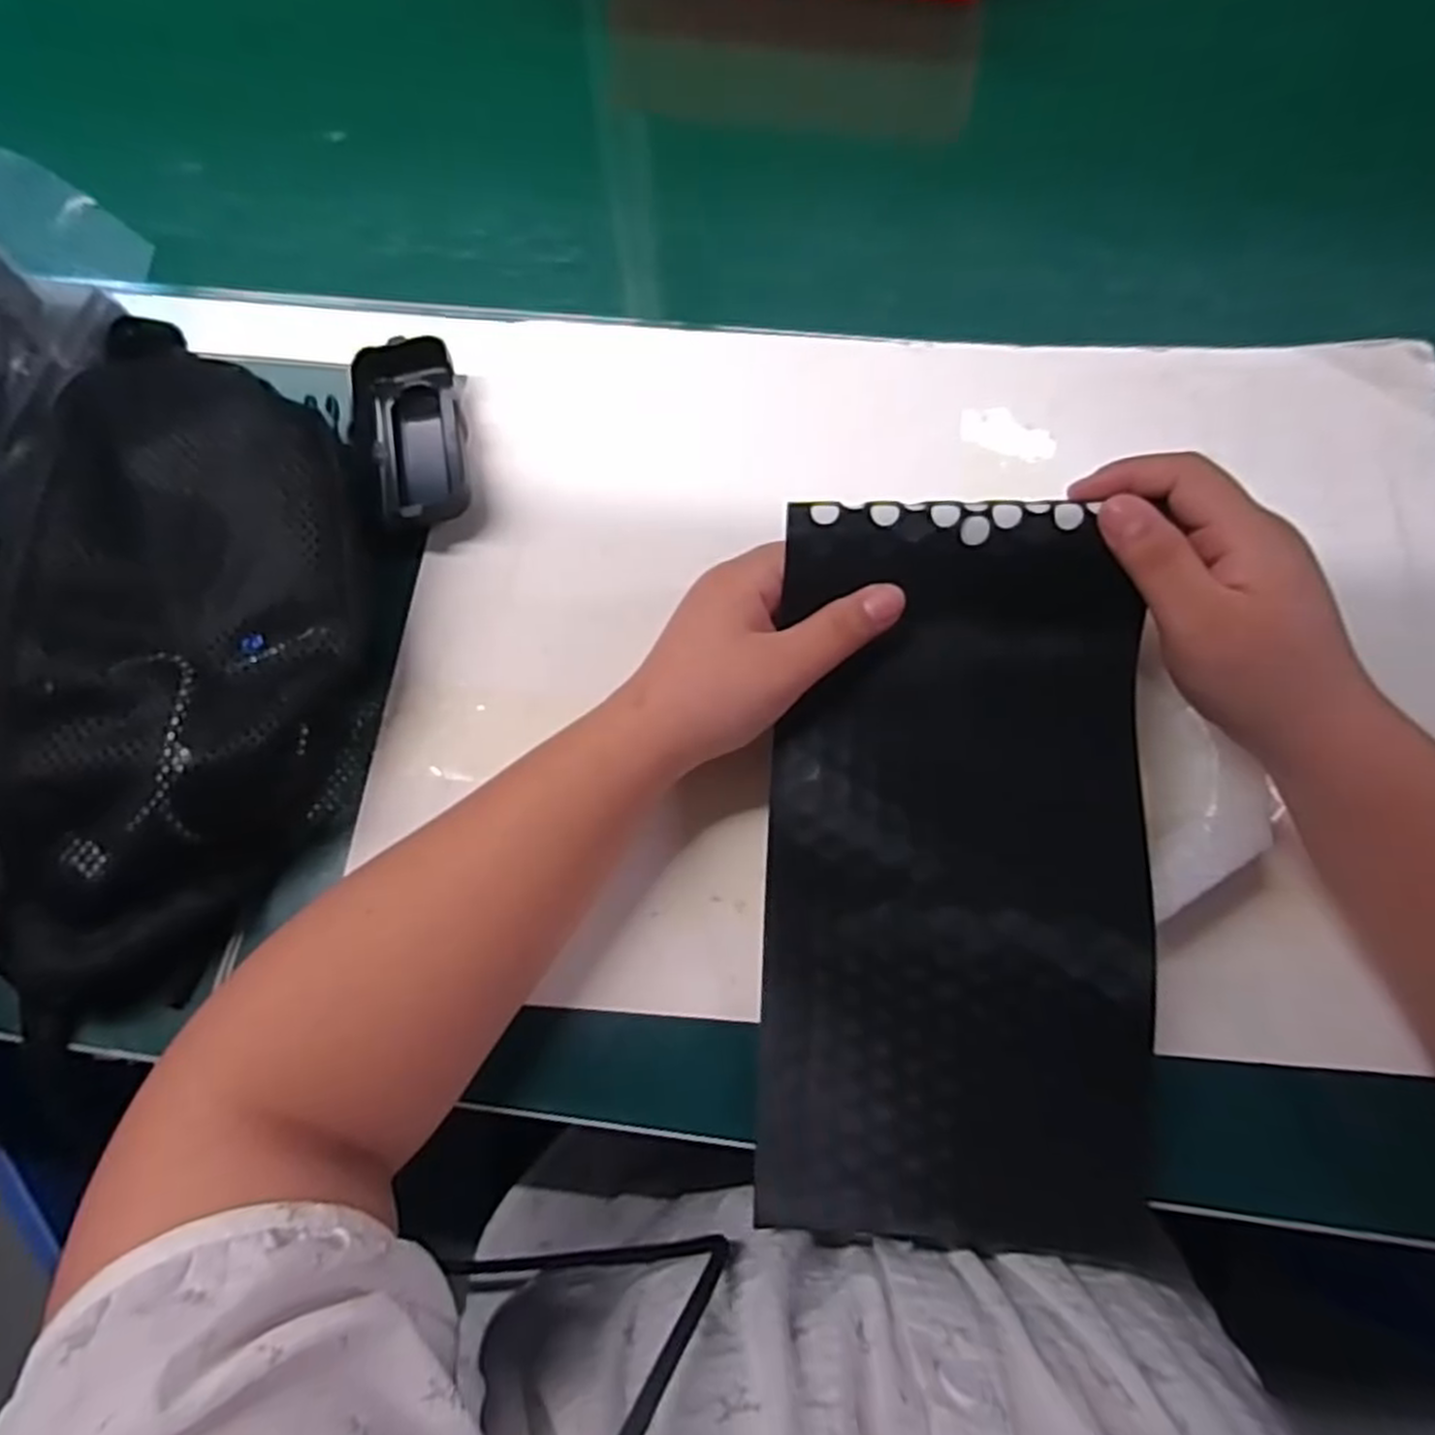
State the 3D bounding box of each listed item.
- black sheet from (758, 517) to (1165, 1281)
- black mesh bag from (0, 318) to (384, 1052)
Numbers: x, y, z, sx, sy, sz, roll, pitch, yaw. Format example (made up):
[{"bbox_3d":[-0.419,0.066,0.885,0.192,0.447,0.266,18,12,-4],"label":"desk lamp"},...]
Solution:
[{"bbox_3d":[0.086,0.054,0.280,0.131,0.025,0.257,2,84,9],"label":"black sheet"},{"bbox_3d":[-0.210,-0.026,0.317,0.114,0.078,0.278,1,81,2],"label":"black mesh bag"}]

